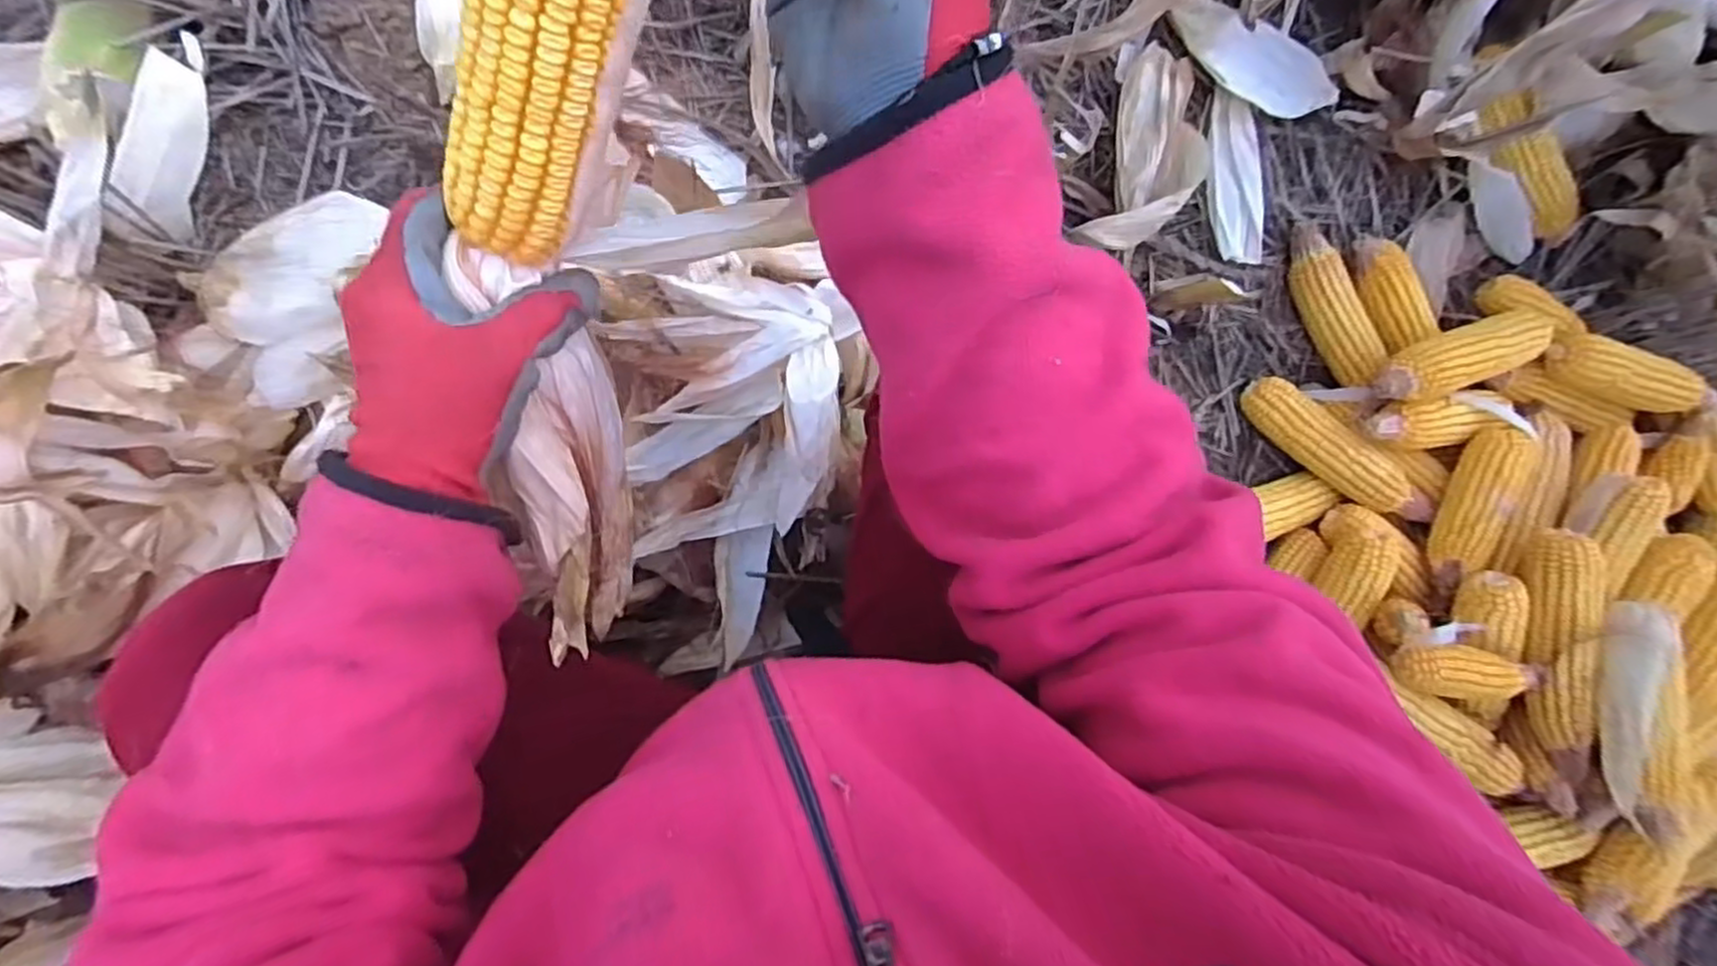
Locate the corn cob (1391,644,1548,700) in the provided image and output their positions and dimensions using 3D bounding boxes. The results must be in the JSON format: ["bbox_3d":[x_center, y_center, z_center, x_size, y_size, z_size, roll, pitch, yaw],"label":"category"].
[{"bbox_3d":[0.539,0.169,0.671,0.116,0.039,0.048,12,94,-6],"label":"corn cob"}]

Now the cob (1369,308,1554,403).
[{"bbox_3d":[0.576,-0.122,0.730,0.184,0.058,0.055,-19,97,-20],"label":"cob"}]

